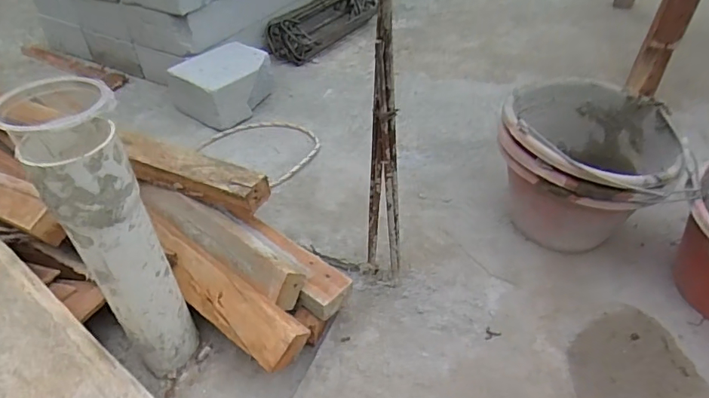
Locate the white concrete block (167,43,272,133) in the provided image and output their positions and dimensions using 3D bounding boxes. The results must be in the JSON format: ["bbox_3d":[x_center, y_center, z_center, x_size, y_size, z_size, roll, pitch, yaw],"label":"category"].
[{"bbox_3d":[-0.290,-0.266,1.107,0.170,0.101,0.213,30,51,30],"label":"white concrete block"}]

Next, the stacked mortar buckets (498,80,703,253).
[{"bbox_3d":[0.355,-0.032,0.757,0.260,0.204,0.231,26,49,25],"label":"stacked mortar buckets"}]

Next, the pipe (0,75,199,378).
[{"bbox_3d":[-0.260,0.061,0.544,0.089,0.390,0.082,28,50,27],"label":"pipe"}]

